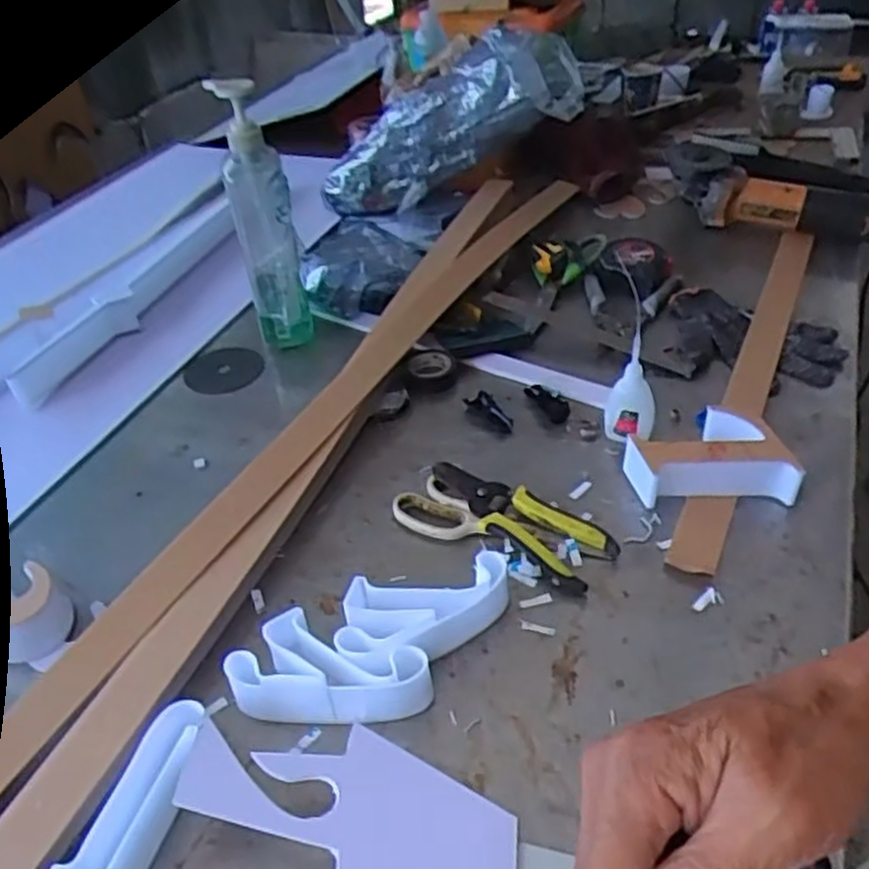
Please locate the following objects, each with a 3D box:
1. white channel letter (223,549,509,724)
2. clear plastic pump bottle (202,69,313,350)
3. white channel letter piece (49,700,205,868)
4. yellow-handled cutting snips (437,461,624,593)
[{"bbox_3d":[-0.041,0.154,0.562,0.206,0.041,0.100,-10,39,-6],"label":"white channel letter"},{"bbox_3d":[-0.181,-0.217,0.841,0.063,0.279,0.082,-12,40,-8],"label":"clear plastic pump bottle"},{"bbox_3d":[-0.176,0.230,0.479,0.041,0.039,0.126,10,41,18],"label":"white channel letter piece"},{"bbox_3d":[0.075,0.065,0.671,0.169,0.025,0.077,30,51,35],"label":"yellow-handled cutting snips"}]

